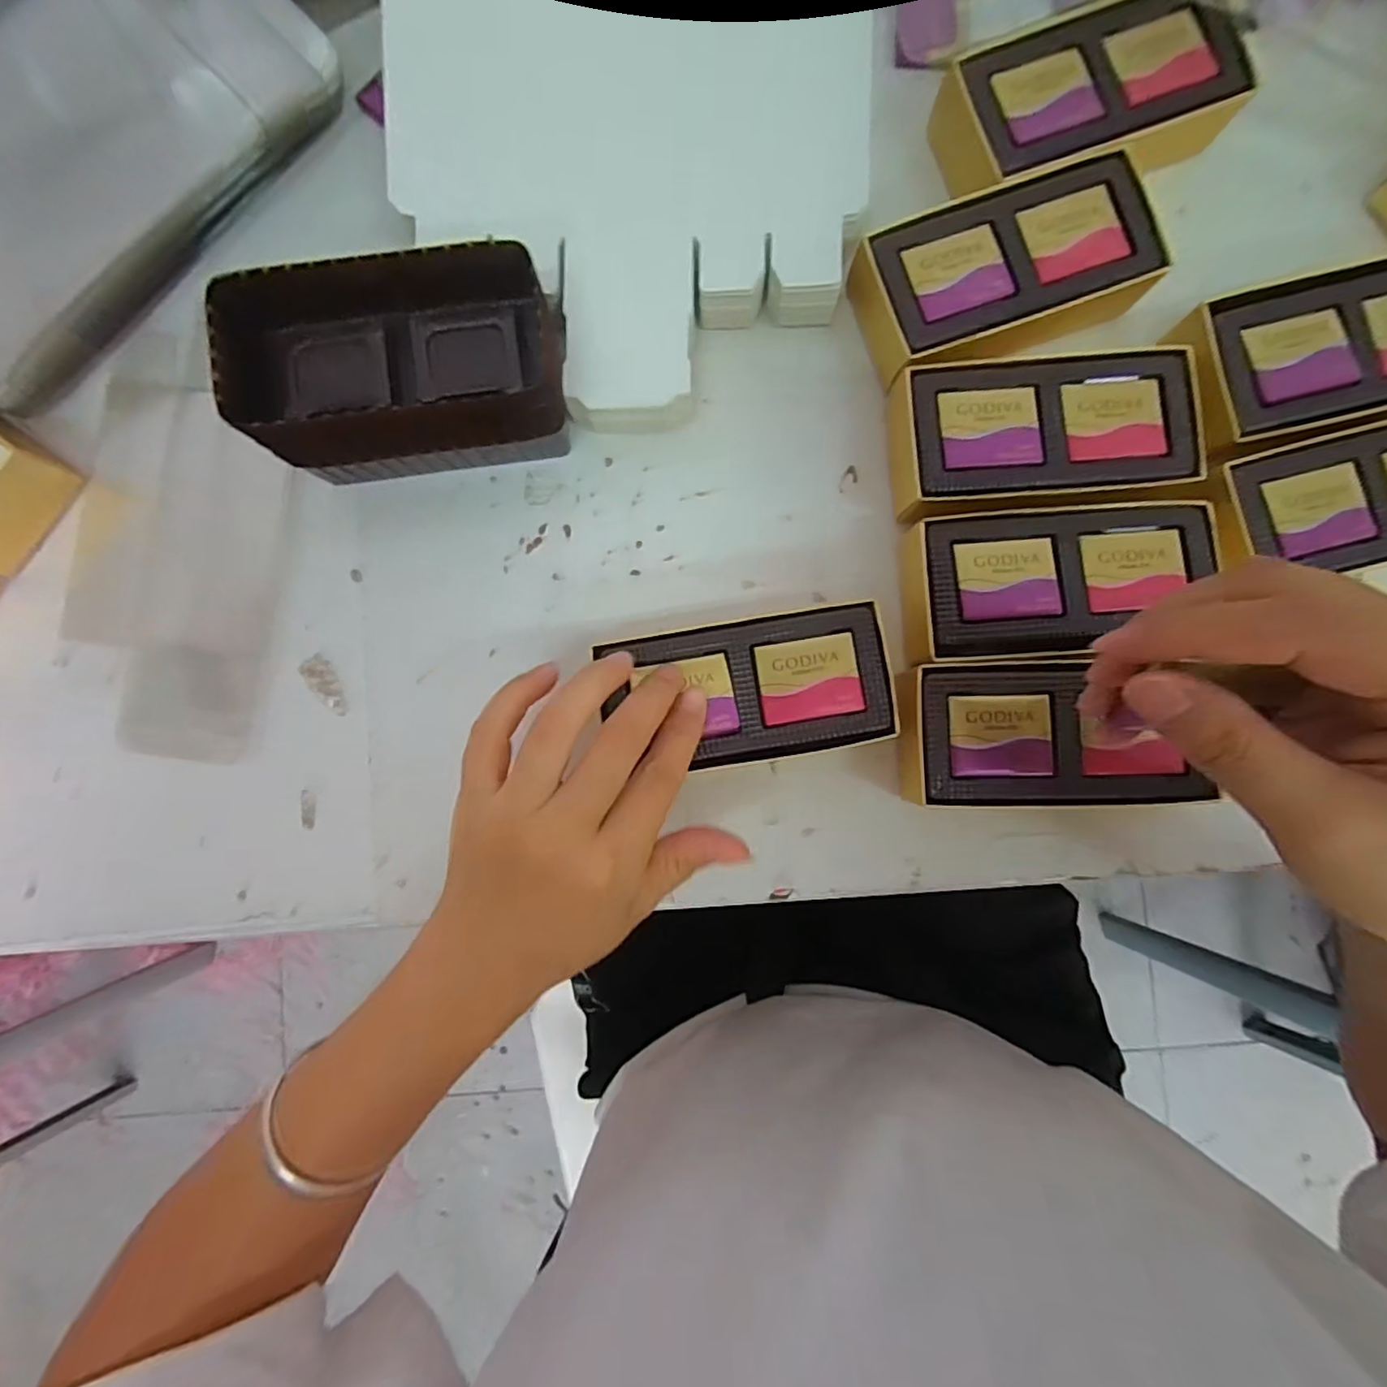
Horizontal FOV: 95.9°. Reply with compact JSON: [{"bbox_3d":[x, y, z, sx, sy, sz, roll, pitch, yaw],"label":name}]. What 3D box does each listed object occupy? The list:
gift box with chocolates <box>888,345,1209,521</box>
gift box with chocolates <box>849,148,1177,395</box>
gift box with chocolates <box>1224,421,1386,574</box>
[{"bbox_3d":[0.140,-0.106,0.263,0.121,0.030,0.058,-8,87,0],"label":"gift box with chocolates"},{"bbox_3d":[0.128,-0.173,0.266,0.121,0.029,0.065,-20,87,-1],"label":"gift box with chocolates"},{"bbox_3d":[0.272,-0.075,0.264,0.115,0.038,0.064,-14,87,0],"label":"gift box with chocolates"}]

